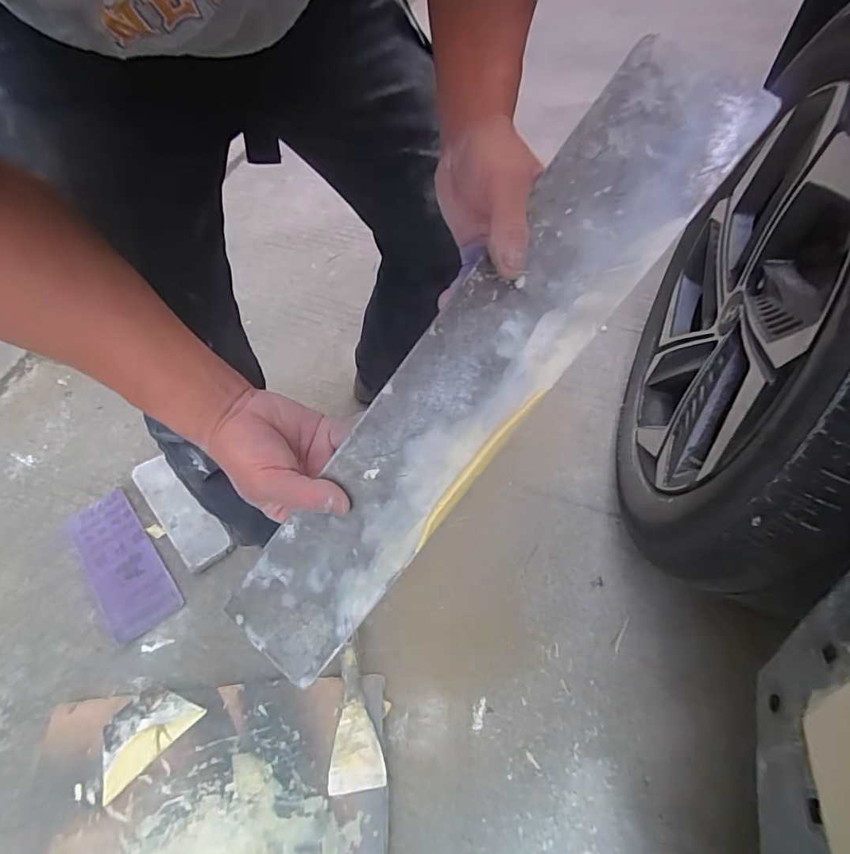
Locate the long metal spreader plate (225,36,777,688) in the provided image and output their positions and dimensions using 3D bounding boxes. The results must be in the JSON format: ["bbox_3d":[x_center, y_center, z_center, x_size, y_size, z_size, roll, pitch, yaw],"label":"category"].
[{"bbox_3d":[0.021,-0.022,0.310,0.086,0.008,0.461,40,100,12],"label":"long metal spreader plate"}]

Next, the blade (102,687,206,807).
[{"bbox_3d":[-0.384,0.413,0.642,0.081,0.008,0.131,40,63,23],"label":"blade"}]

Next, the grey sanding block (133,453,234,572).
[{"bbox_3d":[-0.428,0.144,0.828,0.080,0.035,0.243,-36,64,-23],"label":"grey sanding block"}]

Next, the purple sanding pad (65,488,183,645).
[{"bbox_3d":[-0.511,0.223,0.790,0.106,0.014,0.262,-34,63,-22],"label":"purple sanding pad"}]

